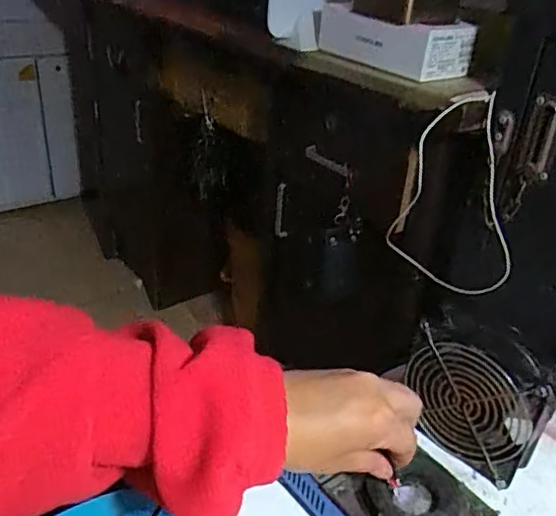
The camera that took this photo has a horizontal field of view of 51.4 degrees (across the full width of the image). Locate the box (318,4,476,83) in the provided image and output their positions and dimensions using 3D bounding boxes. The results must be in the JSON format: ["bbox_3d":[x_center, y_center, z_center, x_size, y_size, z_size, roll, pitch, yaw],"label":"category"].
[{"bbox_3d":[0.131,-0.264,0.694,0.077,0.054,0.188,-21,39,-35],"label":"box"}]

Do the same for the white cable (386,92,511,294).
[{"bbox_3d":[0.198,-0.067,0.652,0.135,0.225,0.090,8,31,7],"label":"white cable"}]

